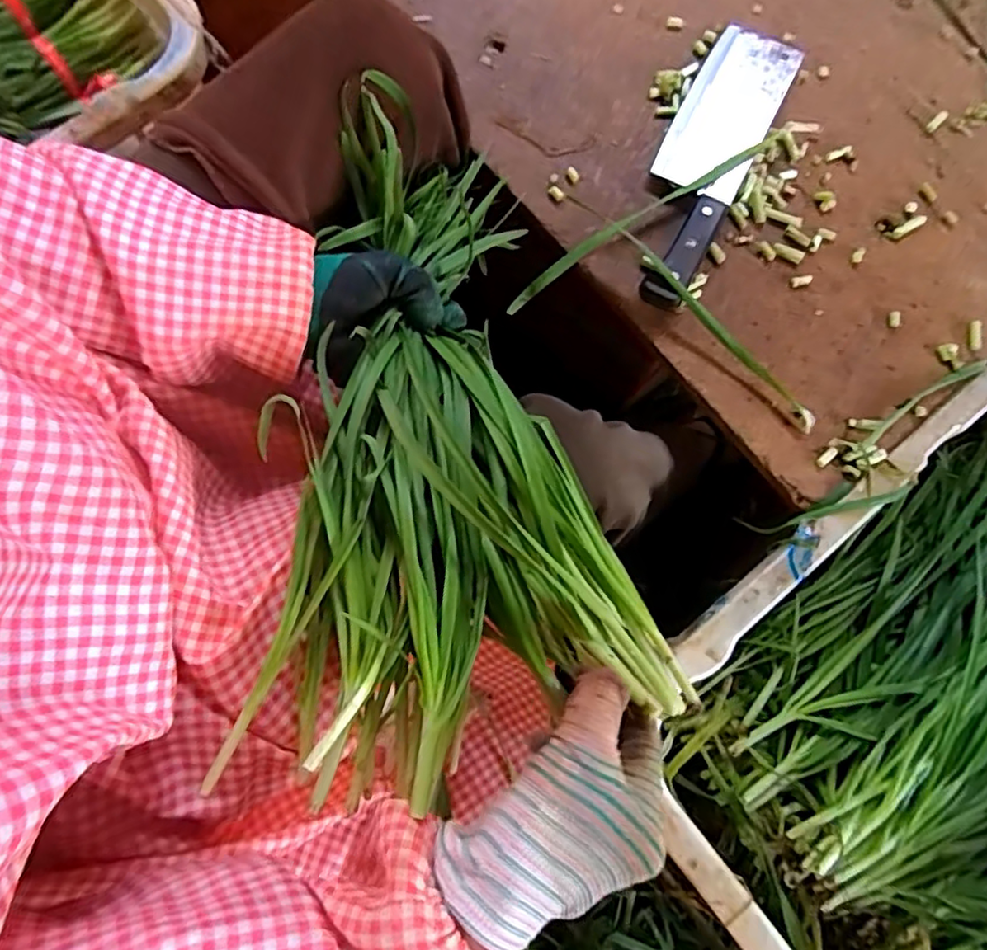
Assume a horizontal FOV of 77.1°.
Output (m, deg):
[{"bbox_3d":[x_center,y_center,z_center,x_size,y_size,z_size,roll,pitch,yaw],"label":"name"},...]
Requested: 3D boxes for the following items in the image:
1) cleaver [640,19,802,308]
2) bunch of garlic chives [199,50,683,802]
[{"bbox_3d":[0.165,-0.250,0.486,0.070,0.018,0.273,27,77,5],"label":"cleaver"},{"bbox_3d":[-0.059,-0.041,0.374,0.213,0.073,0.402,-15,73,-3],"label":"bunch of garlic chives"}]

